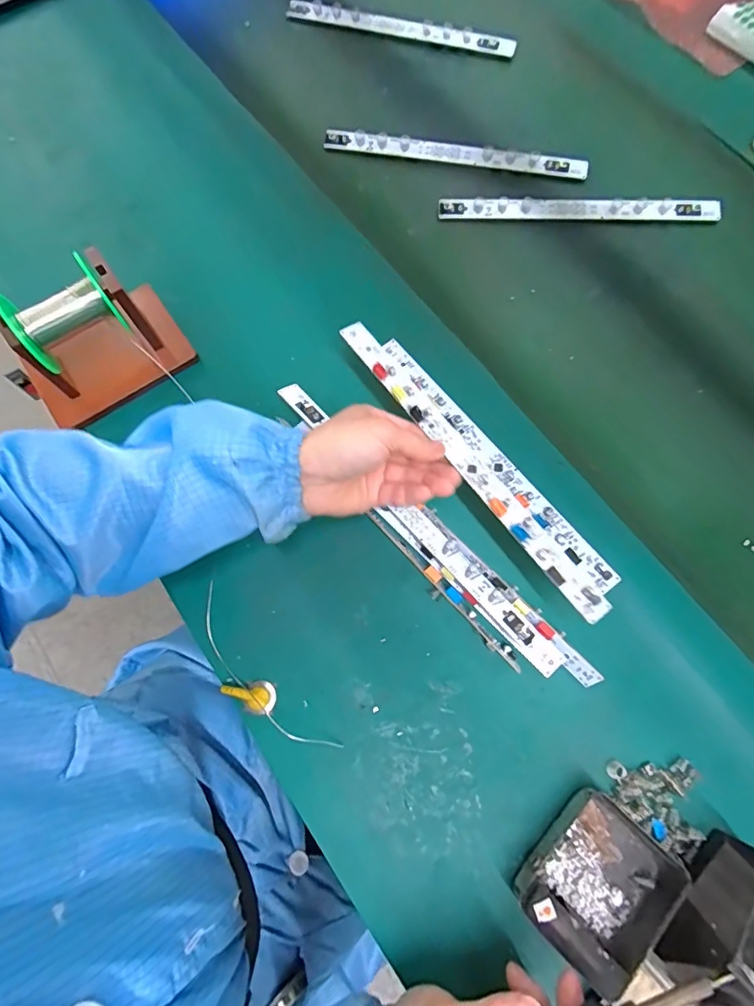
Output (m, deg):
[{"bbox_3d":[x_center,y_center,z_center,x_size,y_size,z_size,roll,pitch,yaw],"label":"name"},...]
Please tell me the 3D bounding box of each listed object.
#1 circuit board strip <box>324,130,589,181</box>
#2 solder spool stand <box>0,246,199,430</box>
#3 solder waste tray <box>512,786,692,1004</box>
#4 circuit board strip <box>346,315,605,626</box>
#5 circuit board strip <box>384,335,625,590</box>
[{"bbox_3d":[0.085,-0.387,0.539,0.285,0.013,0.022,9,74,5],"label":"circuit board strip"},{"bbox_3d":[-0.252,-0.147,0.434,0.133,0.104,0.095,-35,75,-8],"label":"solder spool stand"},{"bbox_3d":[0.151,0.255,0.329,0.079,0.034,0.093,43,79,13],"label":"solder waste tray"},{"bbox_3d":[0.063,-0.034,0.367,0.021,0.014,0.285,-34,77,-10],"label":"circuit board strip"},{"bbox_3d":[0.100,-0.040,0.429,0.020,0.009,0.284,-37,75,-9],"label":"circuit board strip"}]

